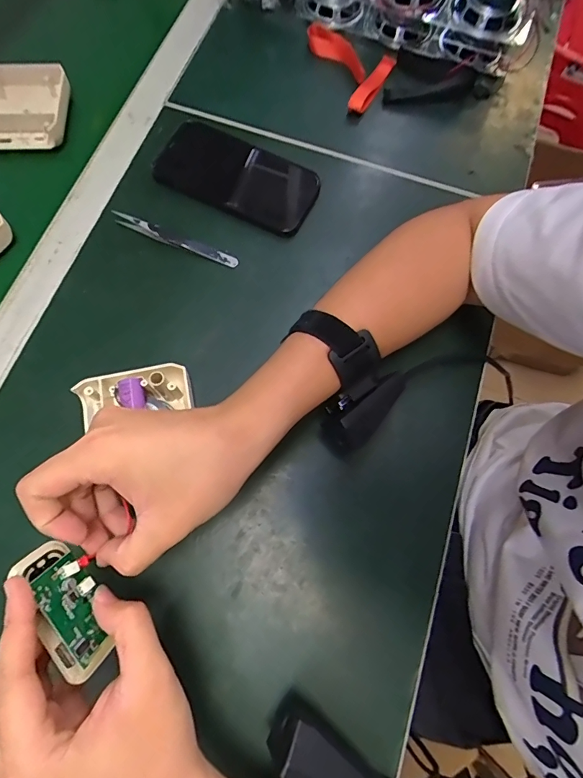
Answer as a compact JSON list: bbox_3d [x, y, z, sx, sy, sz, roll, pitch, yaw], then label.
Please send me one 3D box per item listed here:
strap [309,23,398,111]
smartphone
[{"bbox_3d":[0.054,-0.366,0.468,0.107,0.017,0.100,24,75,5],"label":"strap"},{"bbox_3d":[-0.053,-0.219,0.421,0.157,0.015,0.080,22,73,5],"label":"smartphone"}]

